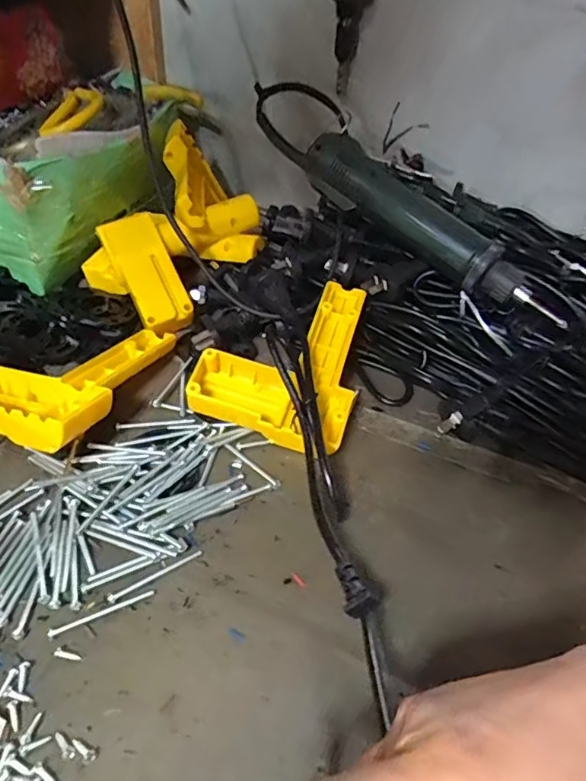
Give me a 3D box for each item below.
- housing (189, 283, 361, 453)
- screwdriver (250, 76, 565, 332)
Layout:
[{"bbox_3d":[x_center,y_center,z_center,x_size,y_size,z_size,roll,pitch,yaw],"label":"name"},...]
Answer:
[{"bbox_3d":[-0.003,-0.024,0.422,0.114,0.059,0.139,16,45,10],"label":"housing"},{"bbox_3d":[0.092,-0.159,0.456,0.320,0.050,0.064,41,52,12],"label":"screwdriver"}]

